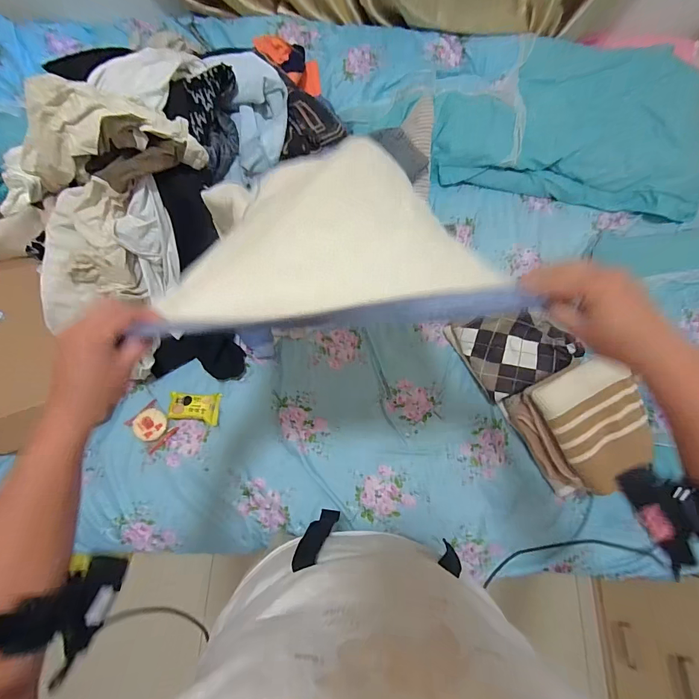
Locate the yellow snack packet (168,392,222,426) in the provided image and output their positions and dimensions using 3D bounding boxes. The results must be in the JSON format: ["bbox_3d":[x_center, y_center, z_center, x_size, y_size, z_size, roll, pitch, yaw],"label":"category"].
[{"bbox_3d":[-0.365,0.137,0.859,0.111,0.032,0.070,2,72,-1],"label":"yellow snack packet"}]

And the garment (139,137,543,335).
[{"bbox_3d":[-0.013,-0.164,0.466,0.375,0.117,0.323,-2,73,-2],"label":"garment"}]

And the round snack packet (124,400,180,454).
[{"bbox_3d":[-0.464,0.181,0.864,0.104,0.030,0.074,41,76,11],"label":"round snack packet"}]

